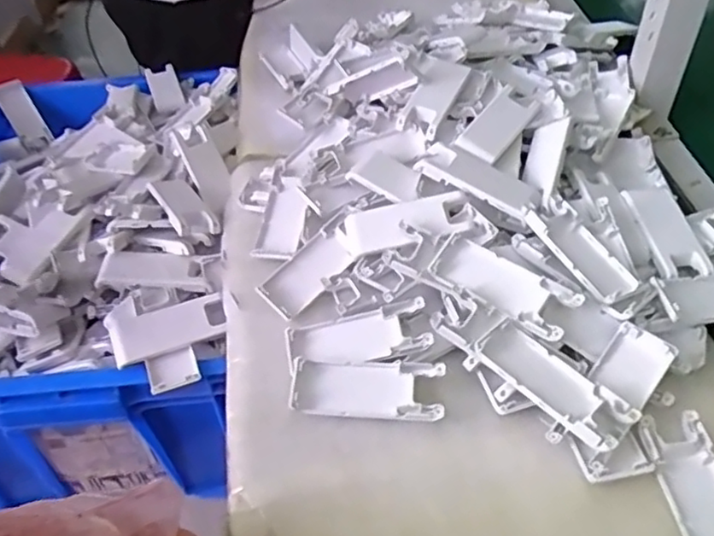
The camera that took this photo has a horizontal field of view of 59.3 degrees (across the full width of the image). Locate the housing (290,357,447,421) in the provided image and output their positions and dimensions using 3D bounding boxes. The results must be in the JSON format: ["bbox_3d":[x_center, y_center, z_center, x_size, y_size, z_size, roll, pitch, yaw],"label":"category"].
[{"bbox_3d":[0.007,0.084,0.439,0.104,0.014,0.039,3,48,6],"label":"housing"}]

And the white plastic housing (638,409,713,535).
[{"bbox_3d":[0.207,0.137,0.374,0.042,0.014,0.102,-6,48,-2],"label":"white plastic housing"}]

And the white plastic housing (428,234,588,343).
[{"bbox_3d":[0.105,0.011,0.450,0.102,0.014,0.047,30,56,27],"label":"white plastic housing"}]

